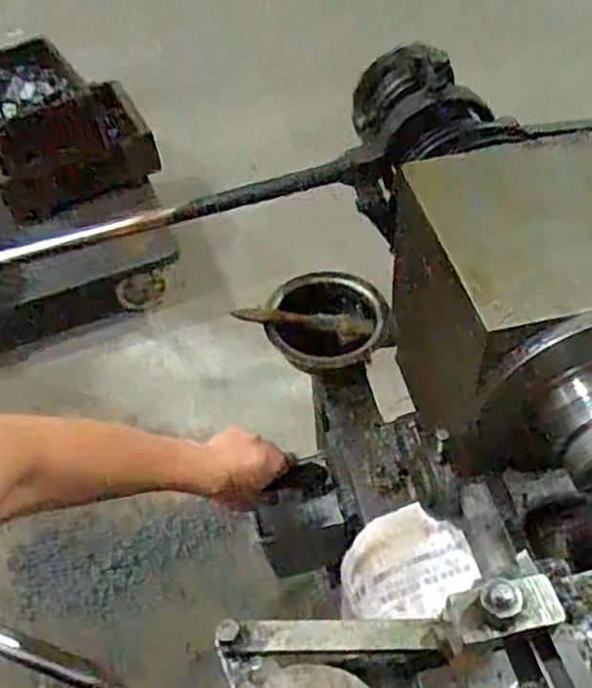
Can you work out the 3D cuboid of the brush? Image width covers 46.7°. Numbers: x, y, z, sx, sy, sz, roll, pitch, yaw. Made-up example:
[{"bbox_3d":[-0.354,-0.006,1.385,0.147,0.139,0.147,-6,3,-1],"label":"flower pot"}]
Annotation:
[{"bbox_3d":[0.007,-0.025,0.747,0.147,0.015,0.030,8,51,10],"label":"brush"}]

